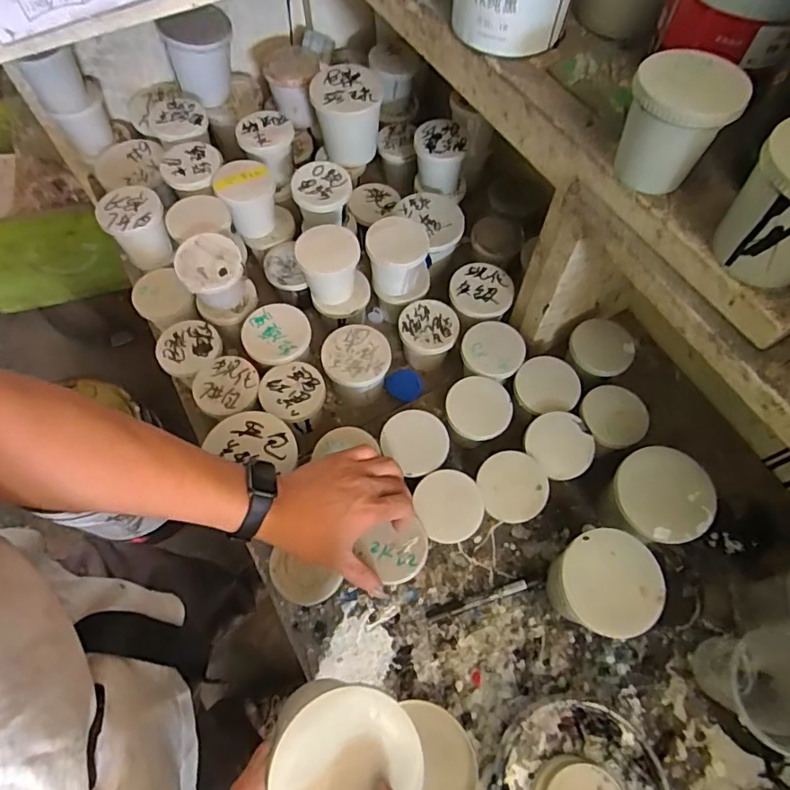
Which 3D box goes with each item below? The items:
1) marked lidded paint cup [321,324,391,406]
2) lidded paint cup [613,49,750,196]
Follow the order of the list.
[{"bbox_3d":[-0.044,-0.031,0.639,0.074,0.082,0.078,0,64,-1],"label":"marked lidded paint cup"},{"bbox_3d":[0.199,-0.195,0.381,0.067,0.074,0.066,0,64,-1],"label":"lidded paint cup"}]

